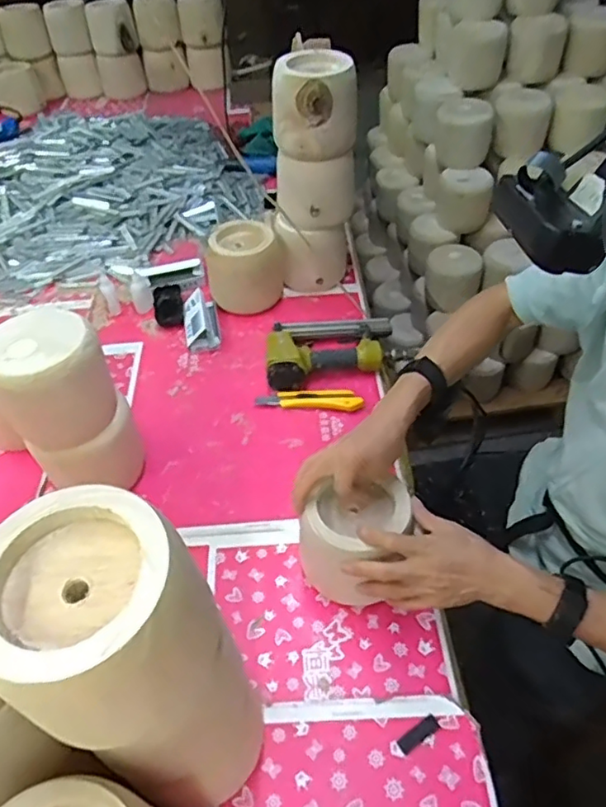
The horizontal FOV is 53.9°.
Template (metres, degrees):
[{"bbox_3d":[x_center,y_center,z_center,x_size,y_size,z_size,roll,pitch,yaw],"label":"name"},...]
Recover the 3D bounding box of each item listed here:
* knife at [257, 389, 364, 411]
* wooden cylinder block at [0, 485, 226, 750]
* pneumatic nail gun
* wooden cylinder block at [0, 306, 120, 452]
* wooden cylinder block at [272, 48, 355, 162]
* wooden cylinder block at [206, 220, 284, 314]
[{"bbox_3d":[0.011,-0.007,0.959,0.169,0.027,0.026,2,48,6],"label":"knife"},{"bbox_3d":[-0.129,0.139,0.387,0.128,0.116,0.124,-29,52,-20],"label":"wooden cylinder block"},{"bbox_3d":[0.047,-0.099,1.009,0.210,0.060,0.168,-2,48,2],"label":"pneumatic nail gun"},{"bbox_3d":[-0.316,-0.031,0.743,0.131,0.136,0.125,-34,54,-24],"label":"wooden cylinder block"},{"bbox_3d":[0.017,-0.485,0.970,0.130,0.124,0.130,-2,48,3],"label":"wooden cylinder block"},{"bbox_3d":[-0.107,-0.251,1.115,0.142,0.123,0.135,-9,48,-4],"label":"wooden cylinder block"}]

